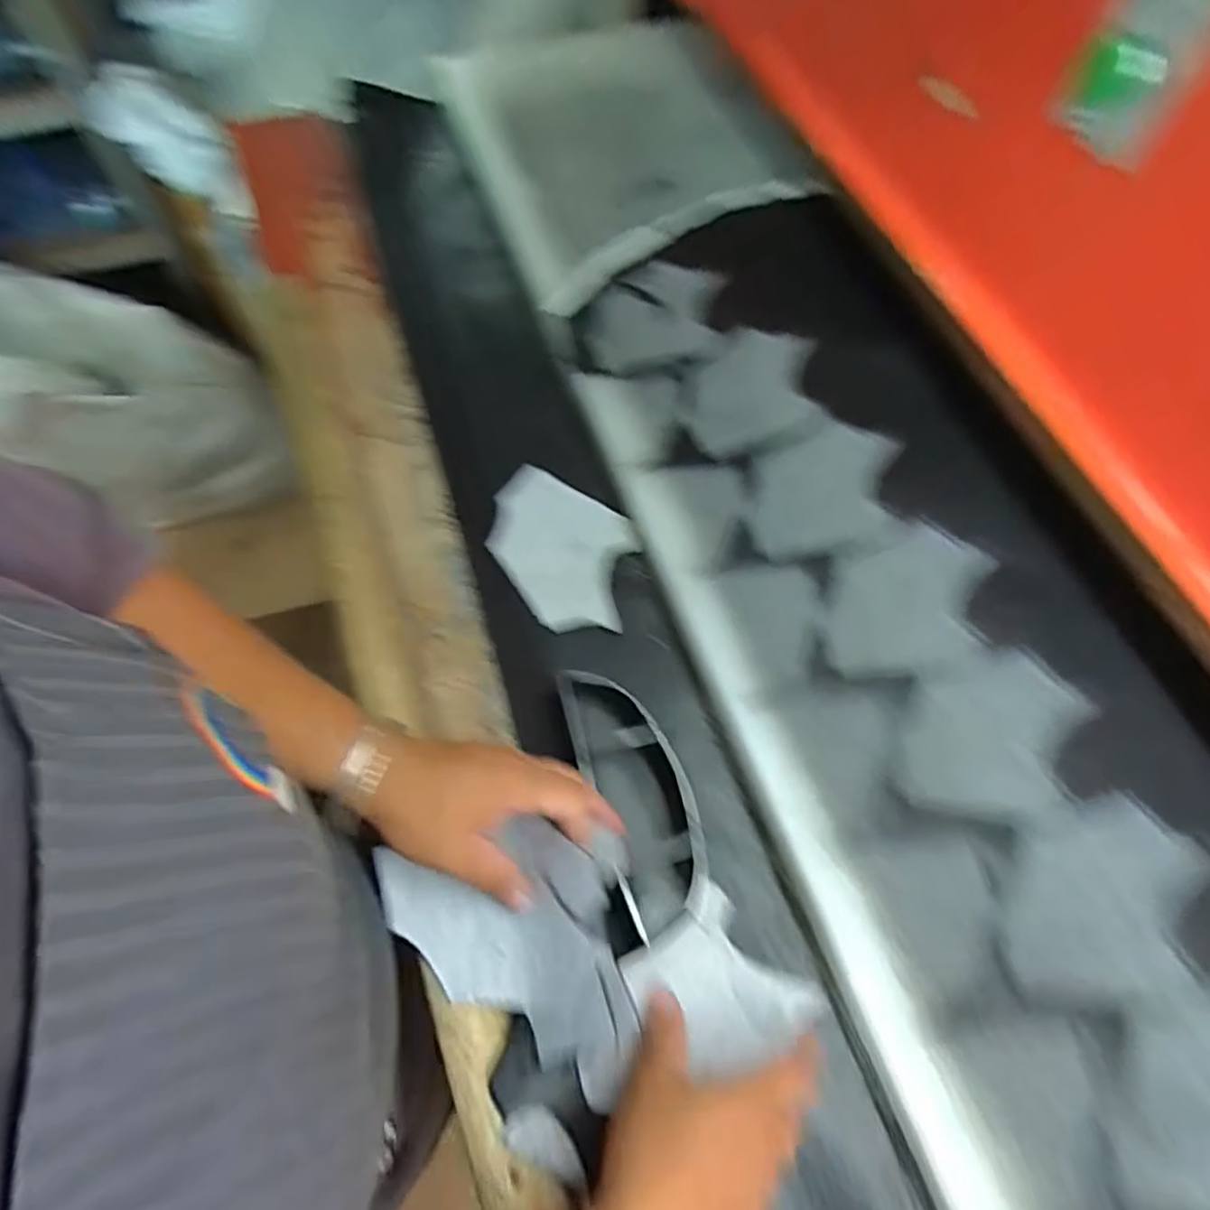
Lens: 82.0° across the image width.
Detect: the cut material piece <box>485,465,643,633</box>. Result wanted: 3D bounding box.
[{"bbox_3d":[-0.037,-0.043,0.561,0.131,0.006,0.114,32,66,3],"label":"cut material piece"}]

